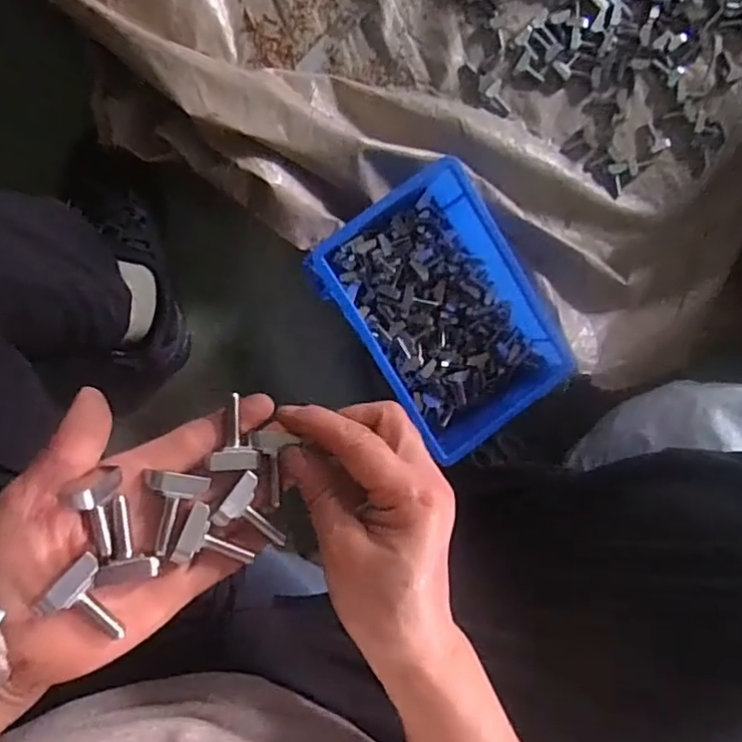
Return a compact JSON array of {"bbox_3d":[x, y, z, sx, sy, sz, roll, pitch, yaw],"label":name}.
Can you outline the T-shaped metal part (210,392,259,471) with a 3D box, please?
[{"bbox_3d":[-0.059,0.029,0.281,0.021,0.007,0.035,19,70,-38],"label":"T-shaped metal part"}]

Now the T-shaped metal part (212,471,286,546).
[{"bbox_3d":[-0.050,0.065,0.276,0.034,0.012,0.024,39,88,-7],"label":"T-shaped metal part"}]

